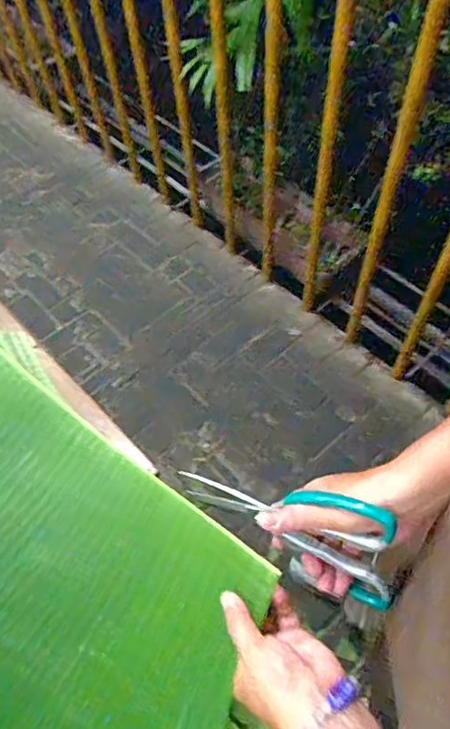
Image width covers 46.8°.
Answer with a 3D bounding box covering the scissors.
[{"bbox_3d":[0.056,0.129,0.458,0.215,0.116,0.039,28,64,20],"label":"scissors"}]

